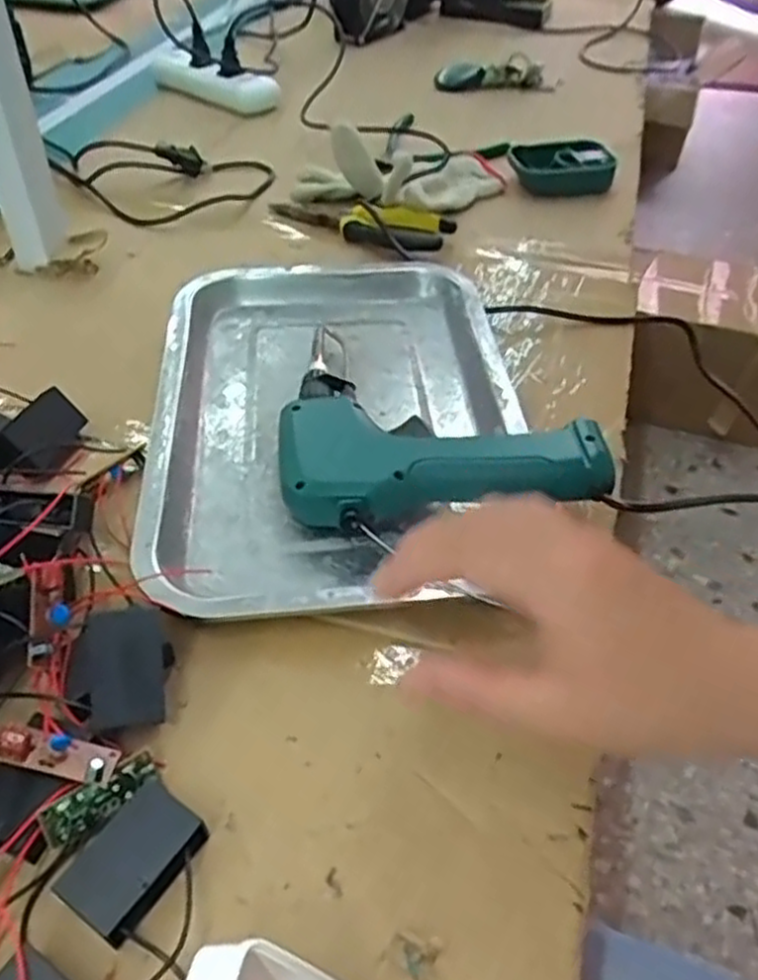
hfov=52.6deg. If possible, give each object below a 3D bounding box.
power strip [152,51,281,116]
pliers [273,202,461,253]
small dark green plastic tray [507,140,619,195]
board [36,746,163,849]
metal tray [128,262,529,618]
[{"bbox_3d":[-0.184,-0.446,0.836,0.159,0.028,0.043,28,50,23],"label":"power strip"},{"bbox_3d":[-0.020,-0.219,0.621,0.153,0.021,0.050,15,47,12],"label":"pliers"},{"bbox_3d":[0.165,-0.295,0.699,0.092,0.035,0.047,3,45,0],"label":"small dark green plastic tray"},{"bbox_3d":[-0.106,0.119,0.296,0.046,0.006,0.018,-29,98,-37],"label":"board"},{"bbox_3d":[-0.027,-0.055,0.460,0.208,0.026,0.313,-3,46,-5],"label":"metal tray"}]

